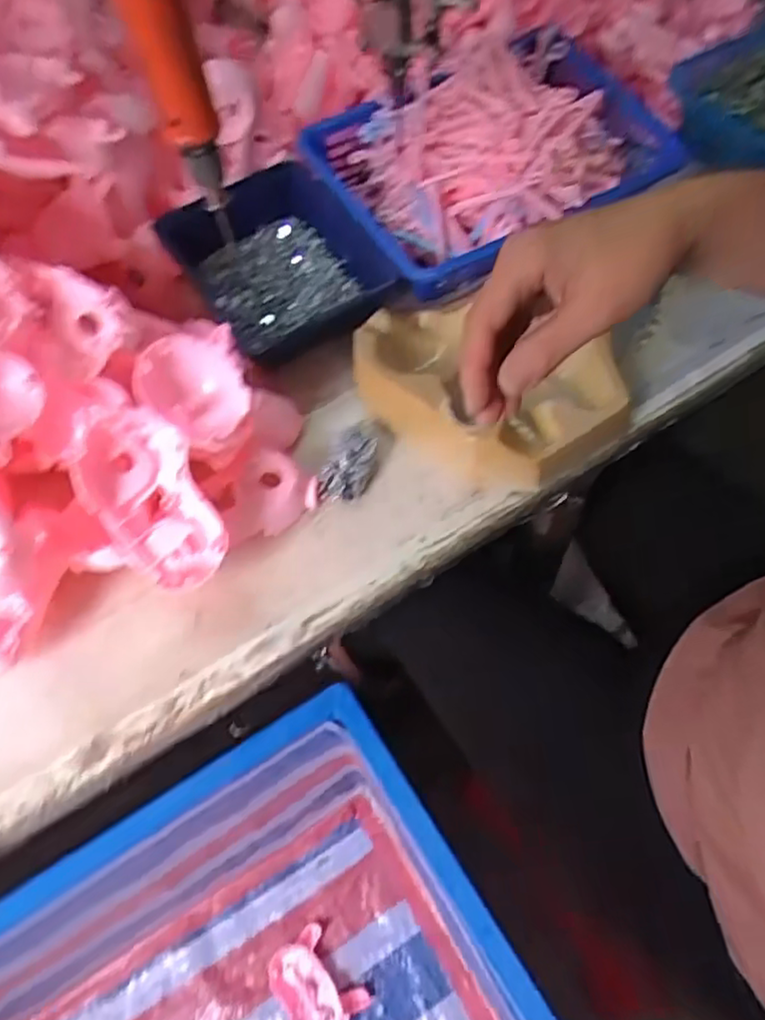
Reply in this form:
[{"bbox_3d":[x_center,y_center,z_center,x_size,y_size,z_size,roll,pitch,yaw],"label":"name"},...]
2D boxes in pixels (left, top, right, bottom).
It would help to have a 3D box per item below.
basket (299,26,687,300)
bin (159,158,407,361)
[{"bbox_3d":[0.104,-0.321,0.578,0.283,0.082,0.200,-29,62,-12],"label":"basket"},{"bbox_3d":[-0.086,-0.204,0.553,0.146,0.062,0.164,-29,62,-12],"label":"bin"}]

